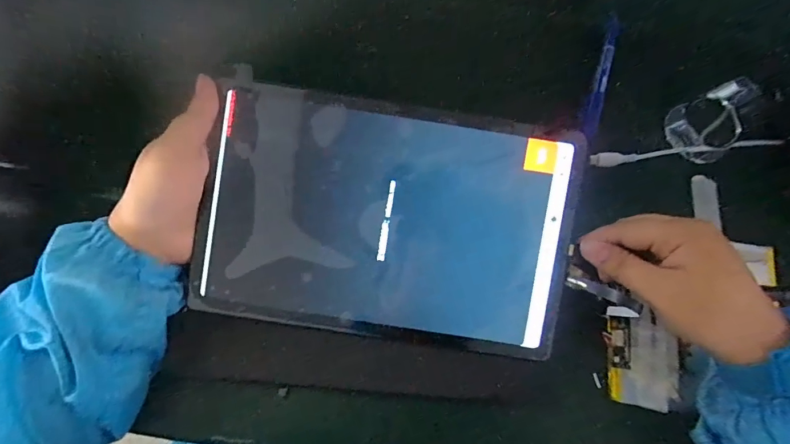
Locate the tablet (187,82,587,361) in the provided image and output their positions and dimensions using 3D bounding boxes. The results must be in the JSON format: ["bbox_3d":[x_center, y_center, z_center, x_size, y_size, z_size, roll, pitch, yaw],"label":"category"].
[{"bbox_3d":[-0.003,0.004,0.273,0.236,0.008,0.148,9,94,-1],"label":"tablet"}]

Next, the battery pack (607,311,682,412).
[{"bbox_3d":[0.174,0.096,0.290,0.045,0.012,0.061,4,75,1],"label":"battery pack"}]

